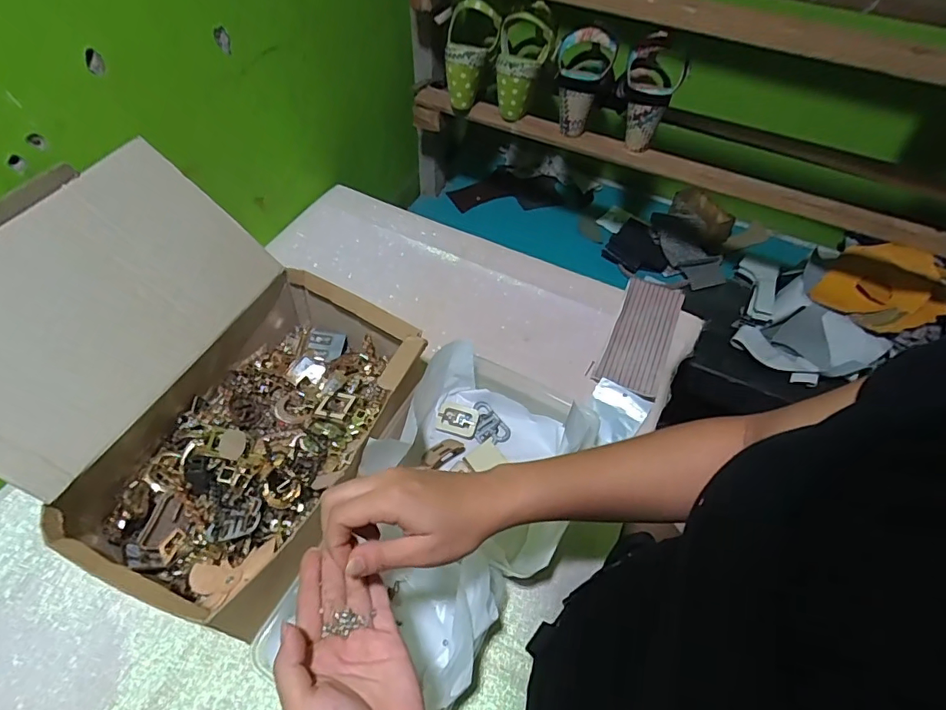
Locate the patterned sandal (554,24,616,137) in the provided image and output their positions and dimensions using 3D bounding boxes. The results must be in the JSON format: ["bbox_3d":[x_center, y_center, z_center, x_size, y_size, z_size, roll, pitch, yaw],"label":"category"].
[{"bbox_3d":[0.159,-0.399,0.733,0.076,0.128,0.081,9,53,3],"label":"patterned sandal"}]

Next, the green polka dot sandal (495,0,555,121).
[{"bbox_3d":[0.076,-0.436,0.756,0.078,0.143,0.091,8,53,2],"label":"green polka dot sandal"}]

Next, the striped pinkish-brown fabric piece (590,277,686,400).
[{"bbox_3d":[0.229,-0.030,0.683,0.079,0.019,0.188,22,56,12],"label":"striped pinkish-brown fabric piece"}]

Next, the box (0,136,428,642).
[{"bbox_3d":[-0.265,0.022,0.491,0.346,0.219,0.331,25,57,14],"label":"box"}]

